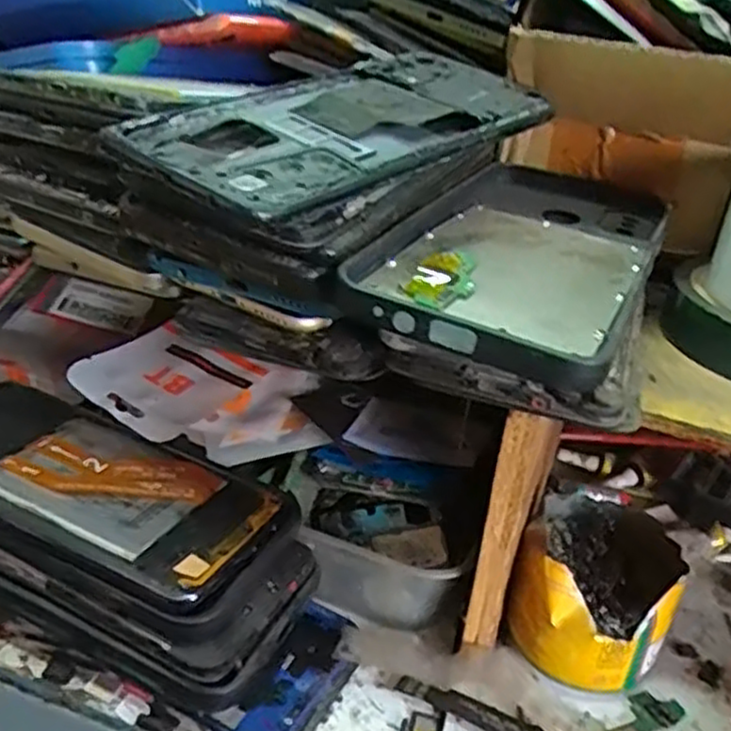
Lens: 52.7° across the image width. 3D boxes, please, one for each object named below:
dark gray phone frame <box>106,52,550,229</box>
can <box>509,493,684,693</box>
[{"bbox_3d":[-0.003,-0.081,0.252,0.074,0.015,0.155,33,45,28],"label":"dark gray phone frame"},{"bbox_3d":[0.098,0.098,0.319,0.064,0.055,0.062,5,27,-3],"label":"can"}]

